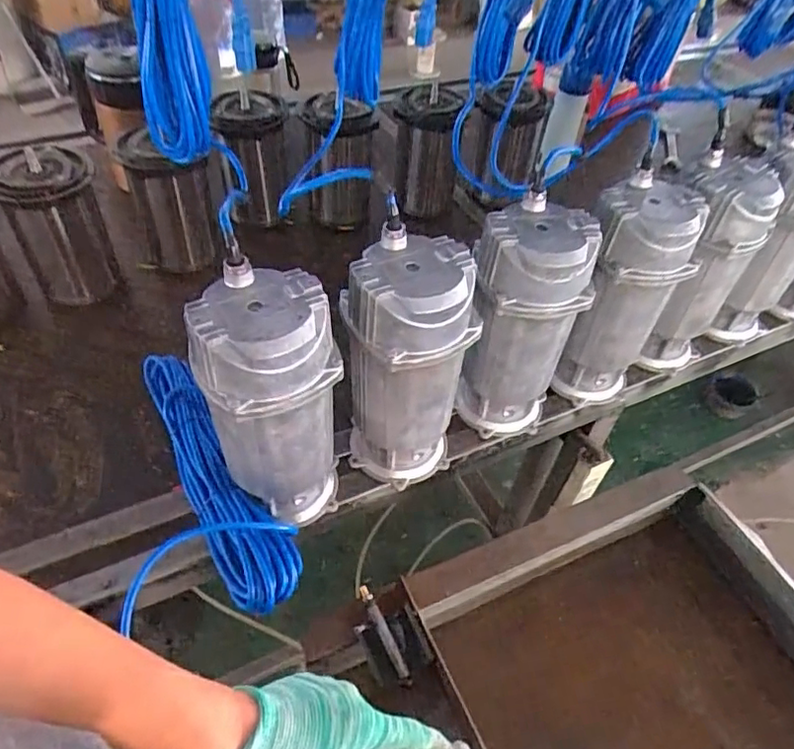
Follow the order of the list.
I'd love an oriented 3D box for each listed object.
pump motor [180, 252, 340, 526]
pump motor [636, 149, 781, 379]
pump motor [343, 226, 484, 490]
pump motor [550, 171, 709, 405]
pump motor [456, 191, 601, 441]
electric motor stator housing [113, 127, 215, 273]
[{"bbox_3d":[-0.129,0.040,0.607,0.132,0.286,0.119,-5,49,-10],"label":"pump motor"},{"bbox_3d":[0.413,-0.143,0.820,0.109,0.289,0.110,-6,49,-10],"label":"pump motor"},{"bbox_3d":[0.007,-0.001,0.658,0.139,0.292,0.121,9,48,3],"label":"pump motor"},{"bbox_3d":[0.290,-0.095,0.771,0.125,0.287,0.119,21,49,13],"label":"pump motor"},{"bbox_3d":[0.149,-0.054,0.724,0.131,0.291,0.109,13,48,7],"label":"pump motor"},{"bbox_3d":[-0.390,-0.296,1.010,0.133,0.231,0.112,-7,49,-11],"label":"electric motor stator housing"}]

